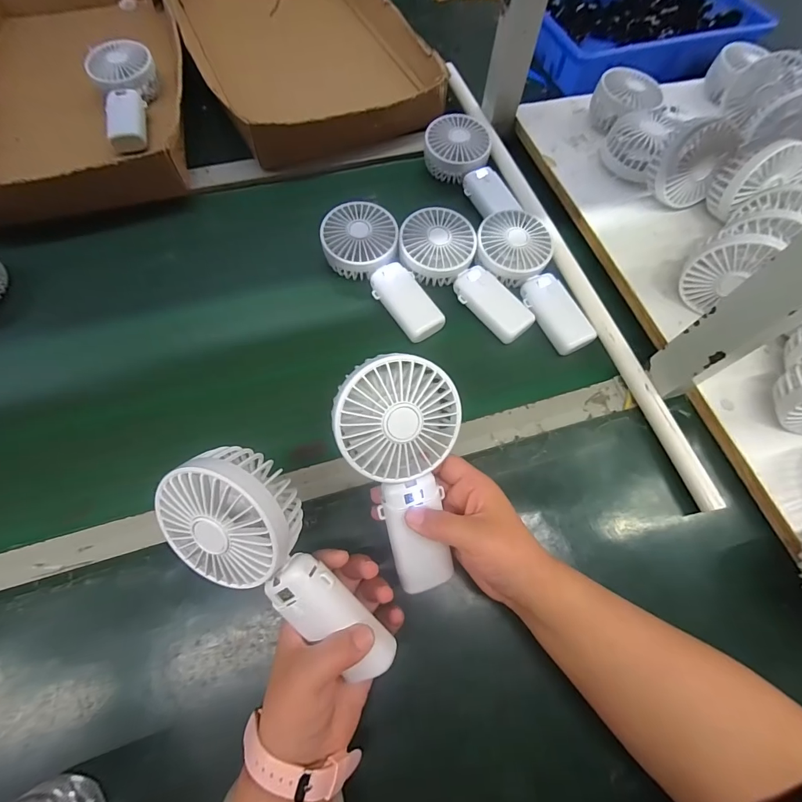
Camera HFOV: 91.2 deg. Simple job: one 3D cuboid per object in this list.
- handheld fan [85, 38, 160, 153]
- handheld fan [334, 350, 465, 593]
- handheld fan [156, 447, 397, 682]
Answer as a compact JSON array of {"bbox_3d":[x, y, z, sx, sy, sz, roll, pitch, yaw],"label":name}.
[{"bbox_3d":[-0.380,-0.425,0.552,0.087,0.050,0.167,-19,69,-9],"label":"handheld fan"},{"bbox_3d":[0.006,0.054,0.287,0.083,0.035,0.177,-12,106,-7],"label":"handheld fan"},{"bbox_3d":[-0.082,0.110,0.263,0.088,0.045,0.178,-35,102,14],"label":"handheld fan"}]

